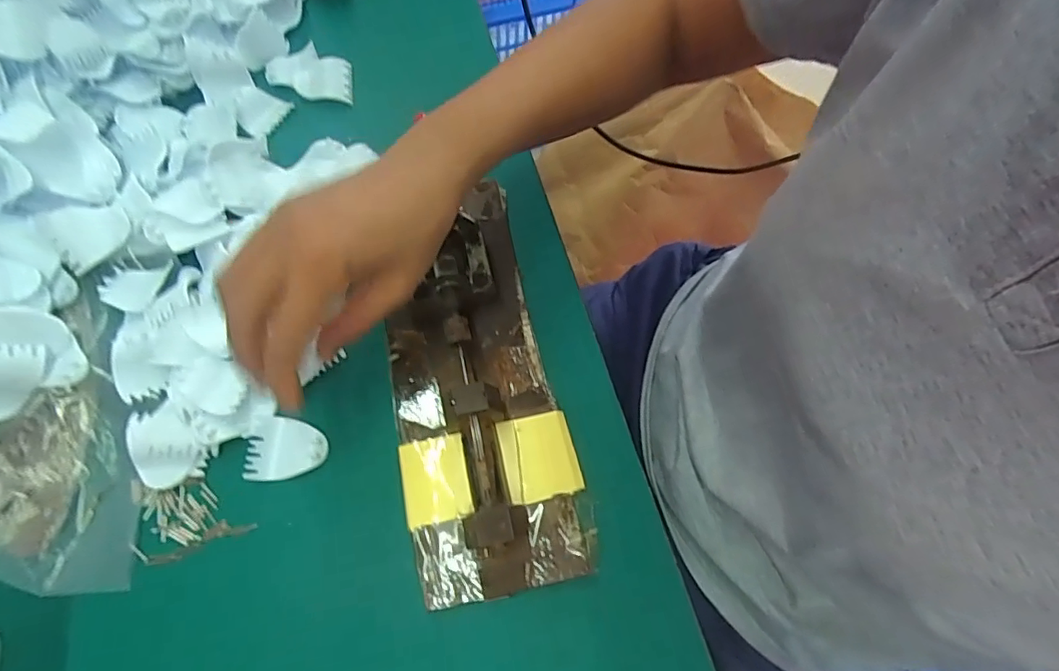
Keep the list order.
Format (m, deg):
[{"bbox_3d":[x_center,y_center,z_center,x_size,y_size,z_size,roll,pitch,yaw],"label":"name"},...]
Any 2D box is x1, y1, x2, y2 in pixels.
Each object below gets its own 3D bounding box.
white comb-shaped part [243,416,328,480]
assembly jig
[{"bbox_3d":[-0.153,0.071,0.334,0.046,0.006,0.037,-2,69,-4],"label":"white comb-shaped part"},{"bbox_3d":[-0.036,0.022,0.328,0.104,0.053,0.255,-11,70,-7],"label":"assembly jig"}]

